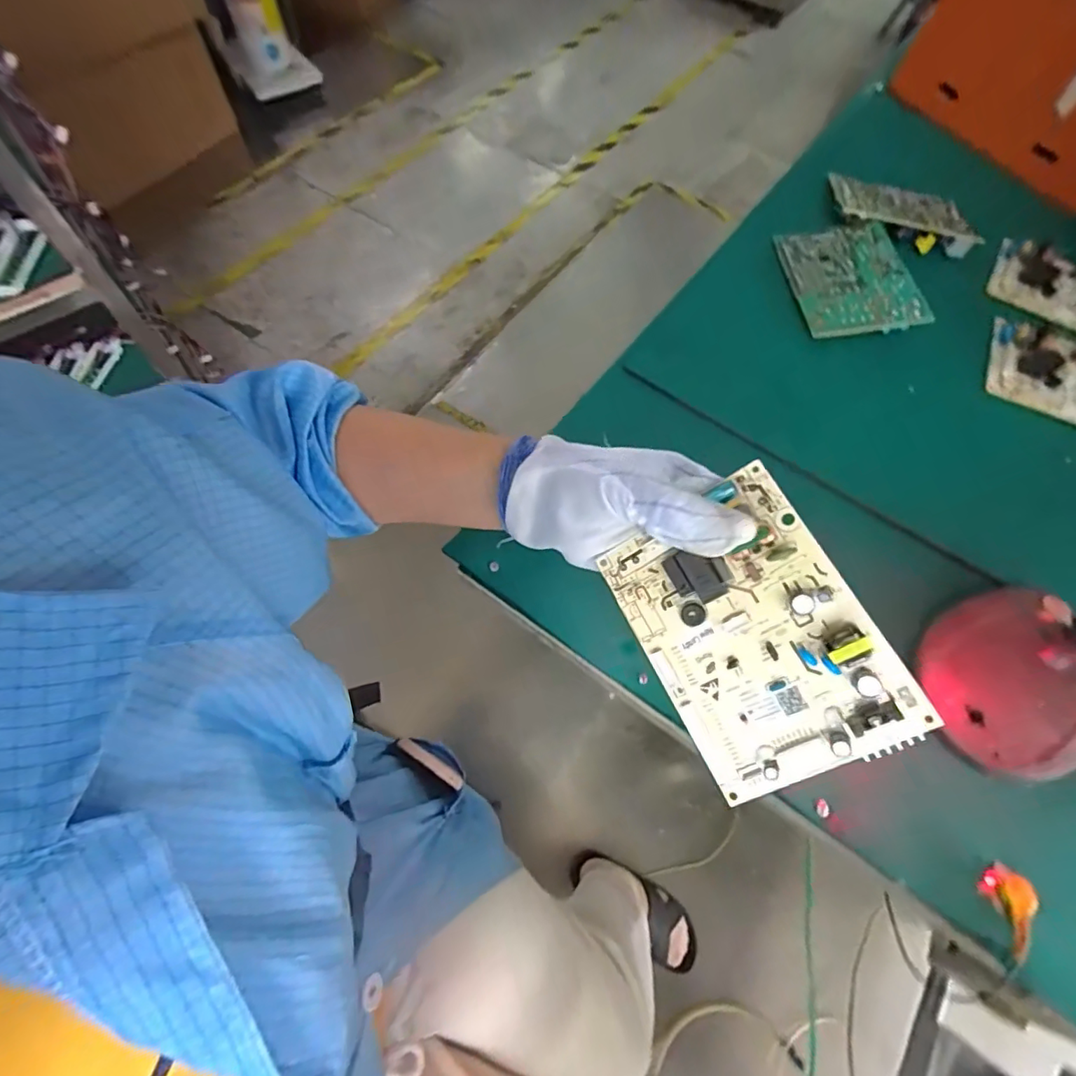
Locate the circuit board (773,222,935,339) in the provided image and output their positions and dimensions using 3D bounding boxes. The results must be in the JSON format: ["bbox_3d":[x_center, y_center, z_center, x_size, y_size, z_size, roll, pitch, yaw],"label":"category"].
[{"bbox_3d":[0.290,-0.240,0.491,0.102,0.030,0.135,0,64,-3],"label":"circuit board"}]

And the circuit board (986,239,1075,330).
[{"bbox_3d":[0.525,-0.247,0.511,0.138,0.022,0.084,29,67,11],"label":"circuit board"}]

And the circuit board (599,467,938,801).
[{"bbox_3d":[0.100,0.048,0.250,0.098,0.021,0.136,-34,72,19],"label":"circuit board"}]

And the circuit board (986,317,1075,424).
[{"bbox_3d":[0.478,-0.140,0.458,0.139,0.020,0.098,22,65,8],"label":"circuit board"}]

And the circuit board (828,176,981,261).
[{"bbox_3d":[0.370,-0.331,0.539,0.137,0.029,0.081,9,64,2],"label":"circuit board"}]

